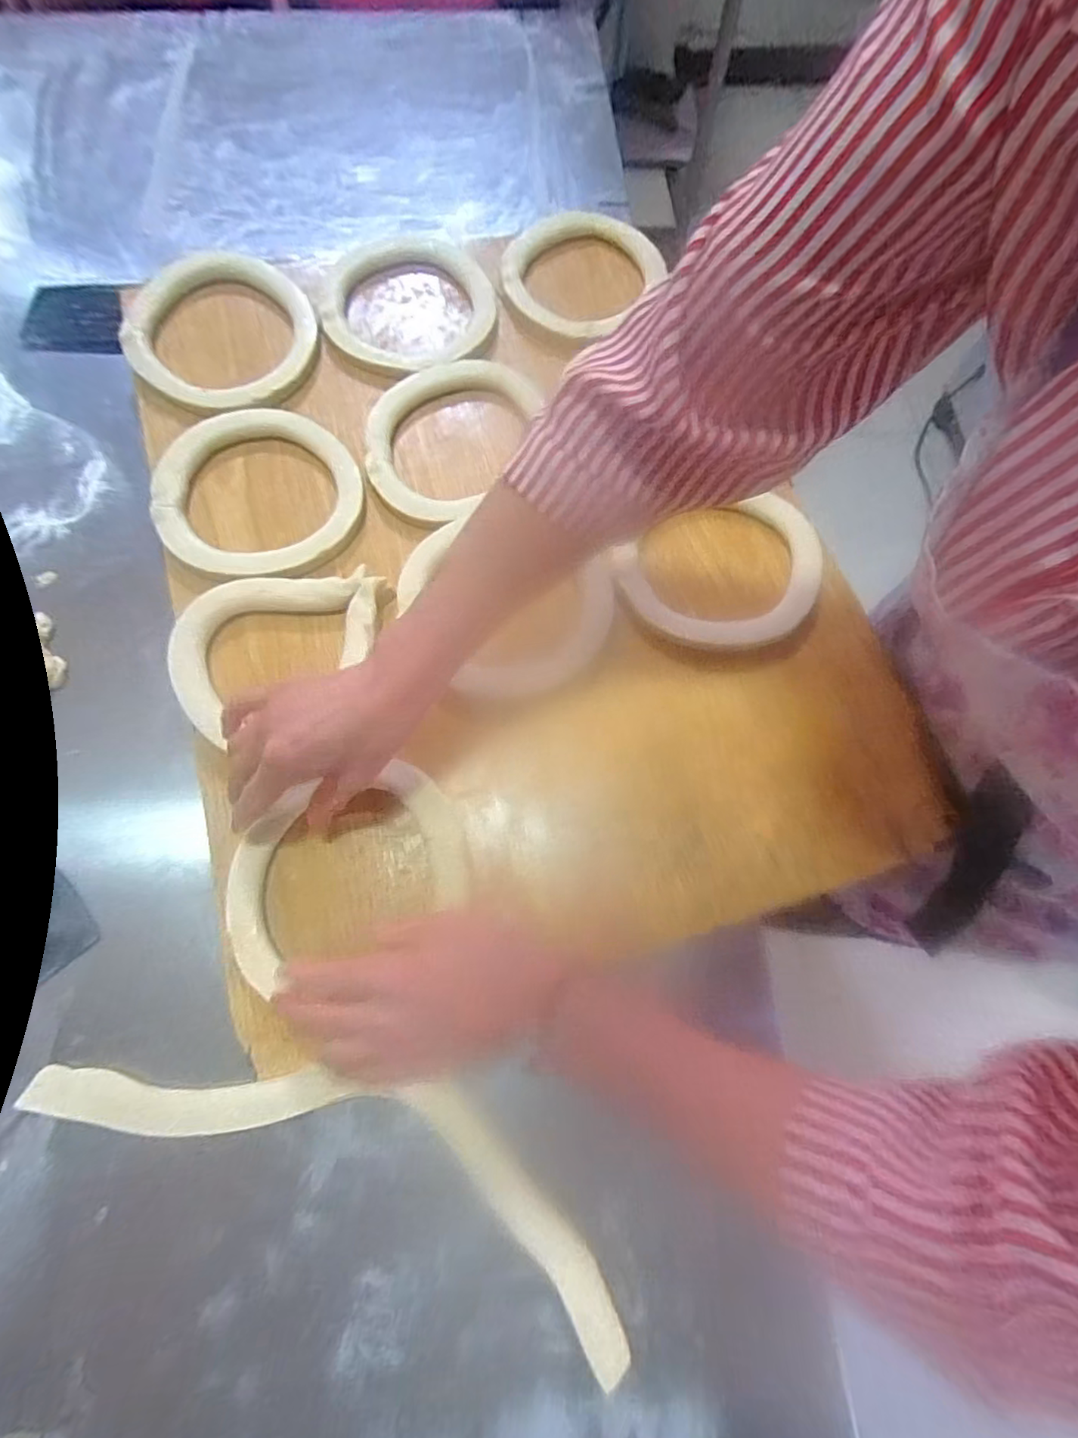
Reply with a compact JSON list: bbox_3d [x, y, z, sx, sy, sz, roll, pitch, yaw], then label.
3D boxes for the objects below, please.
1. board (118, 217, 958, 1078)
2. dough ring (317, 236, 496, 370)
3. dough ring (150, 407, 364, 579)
[{"bbox_3d":[-0.046,-0.160,0.489,0.504,0.028,0.686,-17,71,-6],"label":"board"},{"bbox_3d":[-0.129,-0.418,0.572,0.164,0.023,0.185,-5,71,-2],"label":"dough ring"},{"bbox_3d":[-0.237,-0.194,0.496,0.162,0.020,0.165,0,70,0],"label":"dough ring"}]

